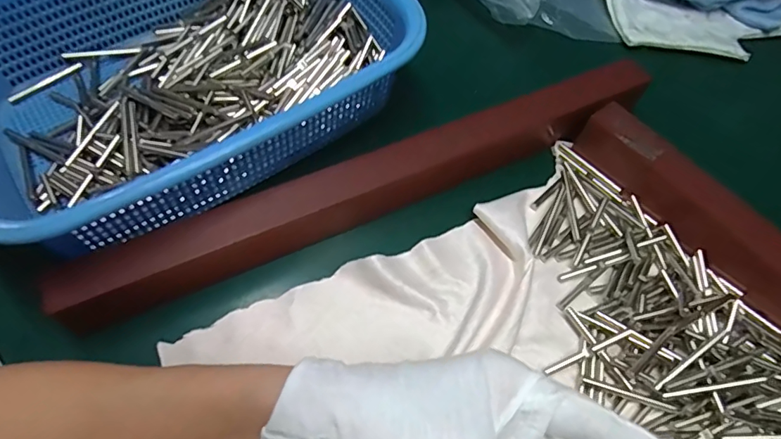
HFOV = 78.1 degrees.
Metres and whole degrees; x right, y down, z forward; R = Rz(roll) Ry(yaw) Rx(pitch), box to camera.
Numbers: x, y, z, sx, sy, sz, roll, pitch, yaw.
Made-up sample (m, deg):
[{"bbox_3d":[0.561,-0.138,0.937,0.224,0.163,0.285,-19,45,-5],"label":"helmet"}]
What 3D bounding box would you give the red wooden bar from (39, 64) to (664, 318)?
[{"bbox_3d":[-0.002,-0.025,0.305,0.378,0.042,0.029,-22,66,-13],"label":"red wooden bar"}]

